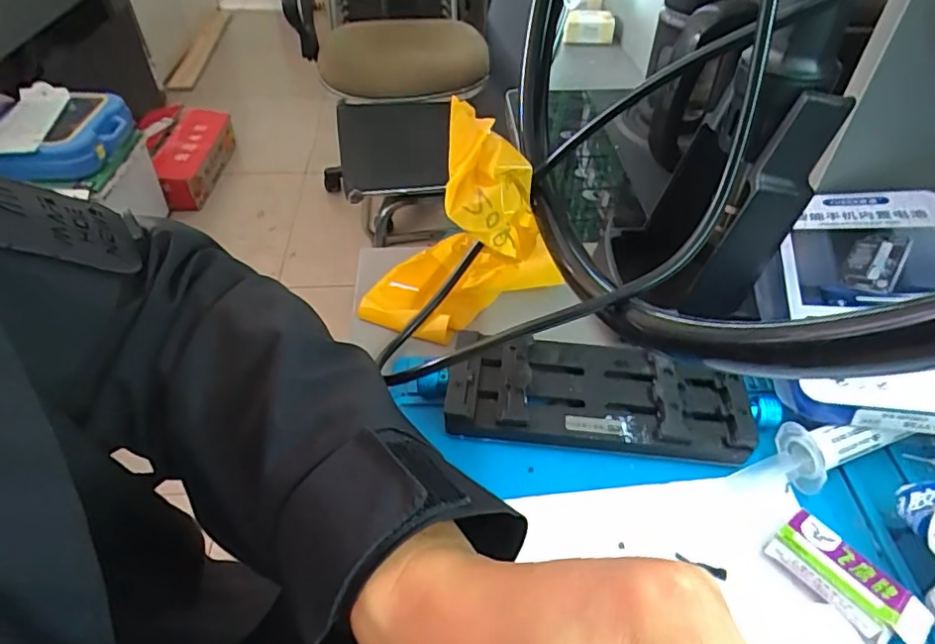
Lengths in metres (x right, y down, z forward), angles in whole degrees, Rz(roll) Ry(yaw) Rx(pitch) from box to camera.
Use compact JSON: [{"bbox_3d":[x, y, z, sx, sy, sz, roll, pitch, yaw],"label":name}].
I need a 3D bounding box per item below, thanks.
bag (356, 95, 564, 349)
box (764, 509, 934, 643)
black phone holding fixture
[{"bbox_3d":[-0.002,-0.045,0.332,0.129,0.113,0.052,-10,47,-10],"label":"bag"},{"bbox_3d":[0.157,0.108,0.236,0.025,0.017,0.057,-27,52,-25],"label":"box"},{"bbox_3d":[0.067,0.038,0.300,0.148,0.023,0.060,5,46,4],"label":"black phone holding fixture"}]

